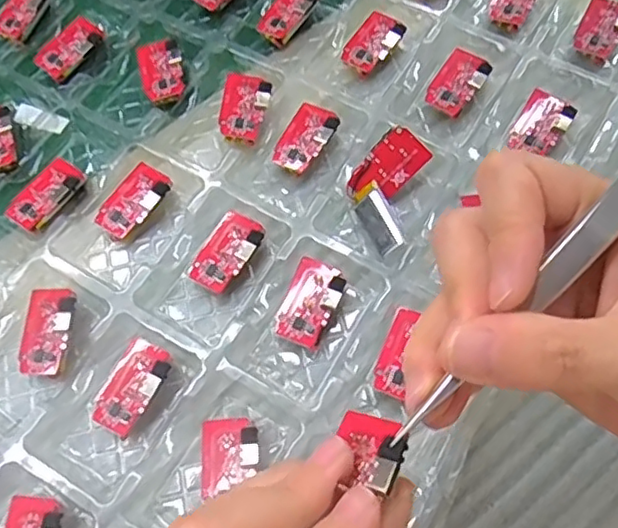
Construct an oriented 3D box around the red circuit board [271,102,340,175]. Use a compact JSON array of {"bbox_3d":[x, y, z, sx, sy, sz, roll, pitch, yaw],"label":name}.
[{"bbox_3d":[-0.002,-0.057,0.288,0.021,0.011,0.035,30,71,12],"label":"red circuit board"}]

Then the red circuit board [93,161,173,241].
[{"bbox_3d":[-0.078,-0.028,0.277,0.021,0.004,0.036,32,73,21],"label":"red circuit board"}]

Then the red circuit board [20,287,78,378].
[{"bbox_3d":[-0.106,0.027,0.254,0.023,0.006,0.036,-5,70,14],"label":"red circuit board"}]

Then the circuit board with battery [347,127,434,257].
[{"bbox_3d":[0.032,-0.033,0.275,0.030,0.018,0.053,19,69,8],"label":"circuit board with battery"}]

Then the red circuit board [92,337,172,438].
[{"bbox_3d":[-0.070,0.048,0.245,0.023,0.004,0.035,23,73,26],"label":"red circuit board"}]

